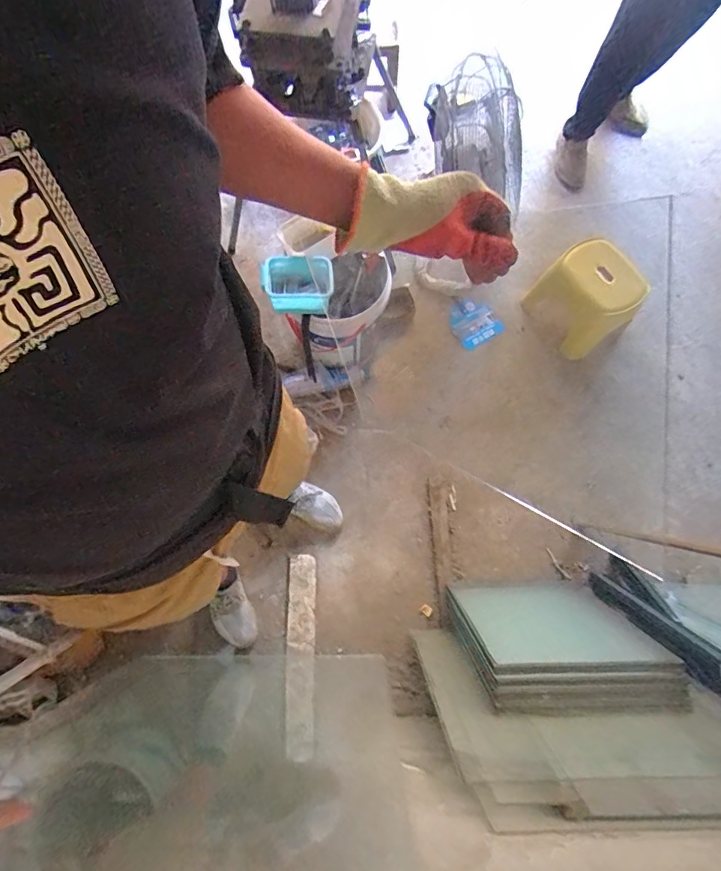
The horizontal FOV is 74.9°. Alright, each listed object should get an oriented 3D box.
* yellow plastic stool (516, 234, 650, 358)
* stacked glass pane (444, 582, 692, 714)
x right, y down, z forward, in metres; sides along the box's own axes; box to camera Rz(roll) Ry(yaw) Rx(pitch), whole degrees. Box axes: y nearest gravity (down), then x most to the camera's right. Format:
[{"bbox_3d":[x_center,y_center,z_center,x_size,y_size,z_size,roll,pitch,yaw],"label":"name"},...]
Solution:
[{"bbox_3d":[0.750,-0.463,1.586,0.245,0.252,0.315,-38,78,-10],"label":"yellow plastic stool"},{"bbox_3d":[0.476,0.507,1.193,0.463,0.511,0.110,-6,93,0],"label":"stacked glass pane"}]

